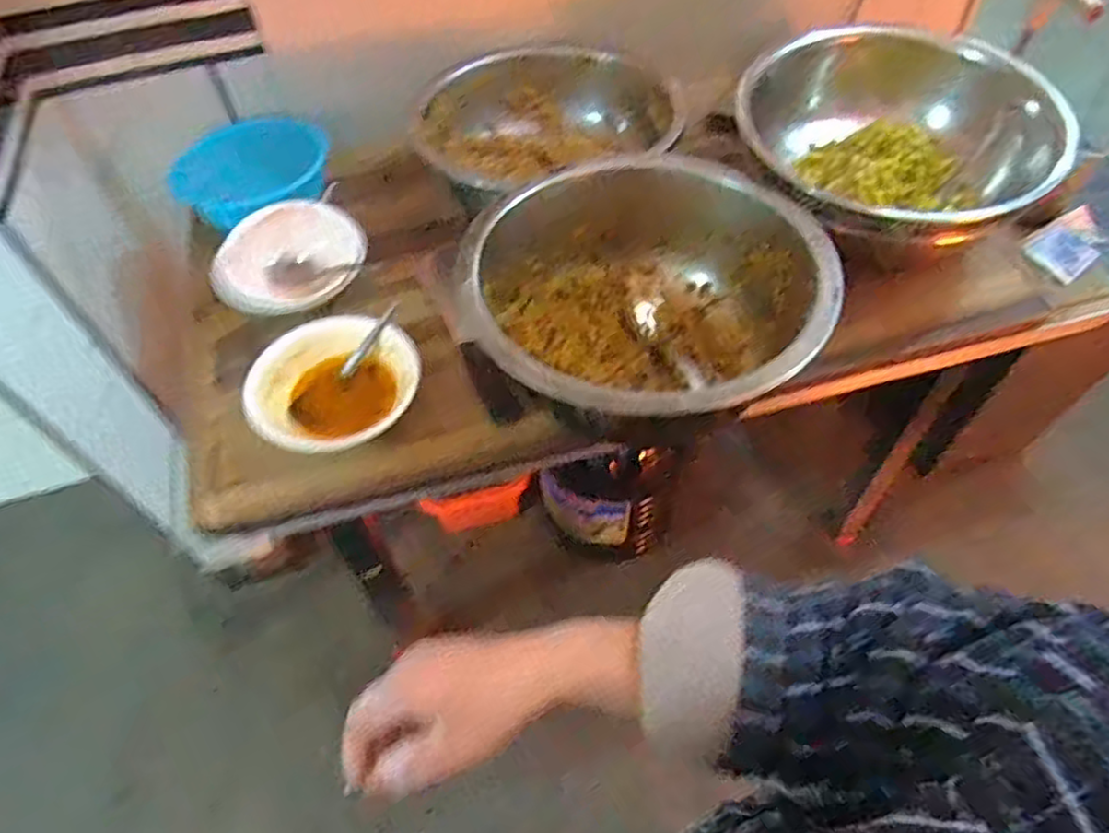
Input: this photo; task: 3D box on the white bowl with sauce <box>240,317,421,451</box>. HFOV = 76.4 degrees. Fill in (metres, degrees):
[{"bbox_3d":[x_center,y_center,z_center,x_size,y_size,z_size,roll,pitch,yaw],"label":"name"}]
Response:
[{"bbox_3d":[-0.229,-0.031,0.737,0.173,0.061,0.151,-30,60,-21],"label":"white bowl with sauce"}]

